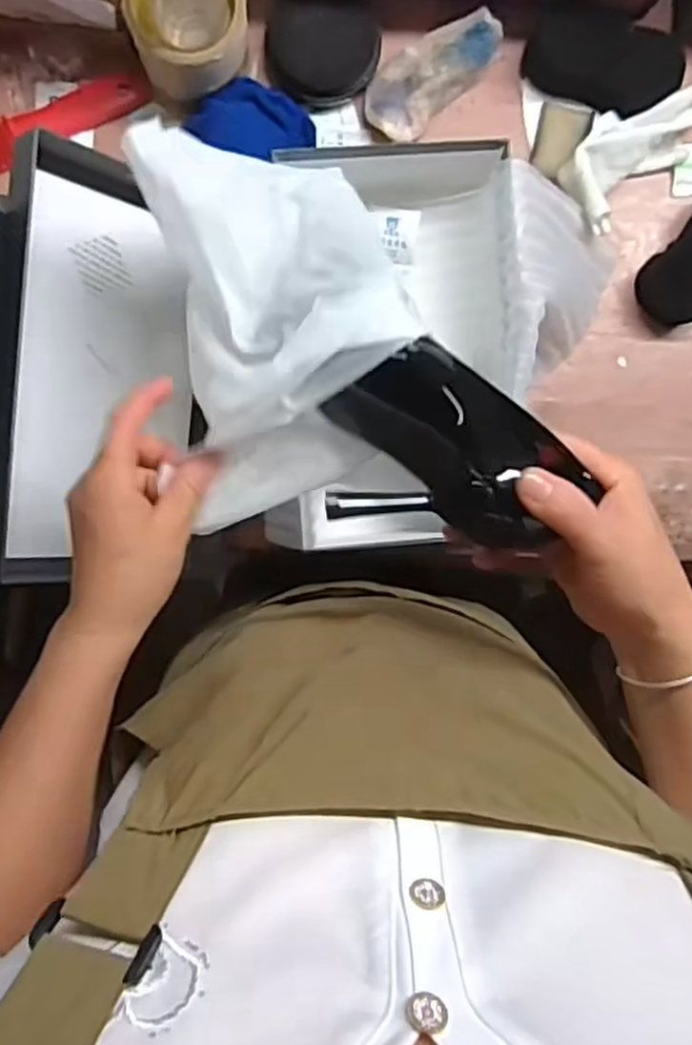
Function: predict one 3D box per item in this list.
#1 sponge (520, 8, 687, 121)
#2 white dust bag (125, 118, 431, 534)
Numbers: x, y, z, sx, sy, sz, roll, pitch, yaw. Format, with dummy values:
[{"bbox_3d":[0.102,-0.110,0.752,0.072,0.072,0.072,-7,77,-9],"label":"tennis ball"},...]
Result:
[{"bbox_3d":[0.213,-0.380,0.622,0.123,0.033,0.063,18,93,-4],"label":"sponge"},{"bbox_3d":[-0.035,-0.117,0.423,0.129,0.074,0.213,-10,95,-2],"label":"white dust bag"}]

